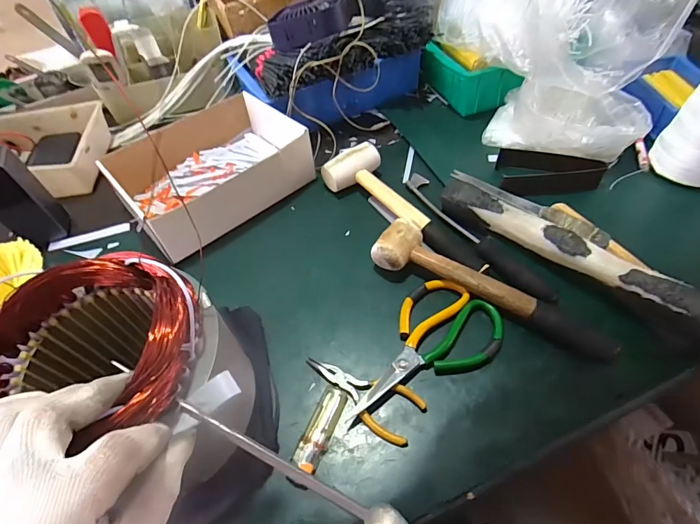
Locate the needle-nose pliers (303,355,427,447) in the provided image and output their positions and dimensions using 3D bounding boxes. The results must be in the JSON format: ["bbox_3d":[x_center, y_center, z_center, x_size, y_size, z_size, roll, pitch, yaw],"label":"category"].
[{"bbox_3d":[0.009,0.125,0.379,0.123,0.010,0.049,26,59,23],"label":"needle-nose pliers"}]

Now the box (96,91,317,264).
[{"bbox_3d":[-0.194,-0.135,0.560,0.257,0.073,0.194,-40,59,-22],"label":"box"}]

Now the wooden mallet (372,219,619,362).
[{"bbox_3d":[0.148,0.022,0.422,0.252,0.044,0.057,22,58,21],"label":"wooden mallet"}]

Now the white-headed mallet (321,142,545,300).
[{"bbox_3d":[0.092,-0.063,0.496,0.304,0.045,0.082,36,64,28],"label":"white-headed mallet"}]

